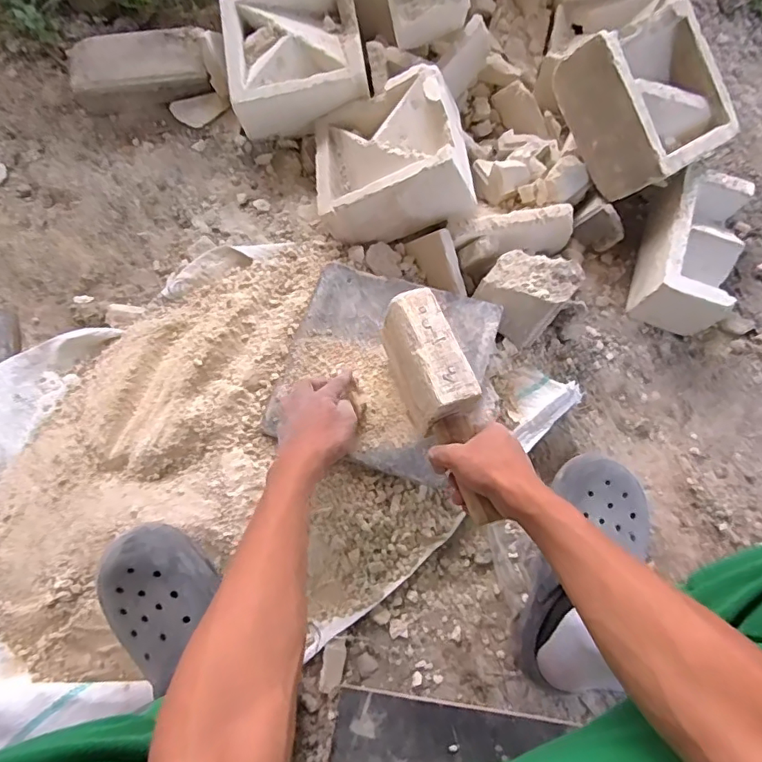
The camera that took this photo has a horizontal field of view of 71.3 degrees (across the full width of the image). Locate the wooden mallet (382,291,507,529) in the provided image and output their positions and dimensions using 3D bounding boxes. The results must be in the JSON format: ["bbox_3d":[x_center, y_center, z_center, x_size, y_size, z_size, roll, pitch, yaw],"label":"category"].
[{"bbox_3d":[0.066,0.026,0.559,0.063,0.078,0.243,-18,76,-7],"label":"wooden mallet"}]

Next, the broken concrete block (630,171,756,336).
[{"bbox_3d":[0.436,-0.183,0.749,0.108,0.103,0.198,15,74,4],"label":"broken concrete block"}]

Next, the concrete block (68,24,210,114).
[{"bbox_3d":[-0.377,-0.489,0.843,0.210,0.068,0.110,-8,74,-3],"label":"concrete block"}]

